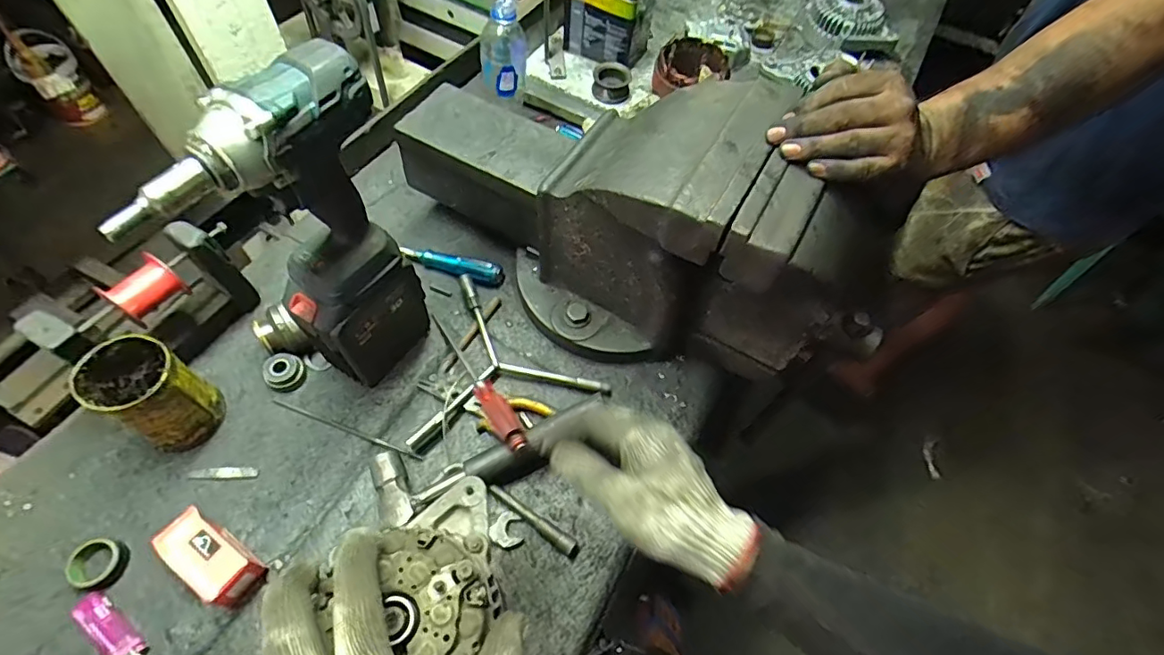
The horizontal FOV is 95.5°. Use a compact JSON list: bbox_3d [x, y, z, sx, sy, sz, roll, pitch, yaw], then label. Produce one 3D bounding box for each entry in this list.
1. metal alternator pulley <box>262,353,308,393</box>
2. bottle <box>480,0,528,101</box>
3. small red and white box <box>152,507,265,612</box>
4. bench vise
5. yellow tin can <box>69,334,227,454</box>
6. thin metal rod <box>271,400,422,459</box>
[{"bbox_3d":[-0.329,0.050,0.587,0.040,0.023,0.037,2,59,-4],"label":"metal alternator pulley"},{"bbox_3d":[-0.103,-0.355,0.696,0.062,0.123,0.048,-2,59,-6],"label":"bottle"},{"bbox_3d":[-0.339,0.206,0.479,0.101,0.039,0.045,33,62,15],"label":"small red and white box"},{"bbox_3d":[0.035,-0.134,0.570,0.524,0.256,0.206,37,63,16],"label":"bench vise"},{"bbox_3d":[-0.416,0.064,0.516,0.080,0.110,0.069,34,62,15],"label":"yellow tin can"},{"bbox_3d":[-0.253,0.110,0.571,0.174,0.010,0.007,19,59,7],"label":"thin metal rod"}]

